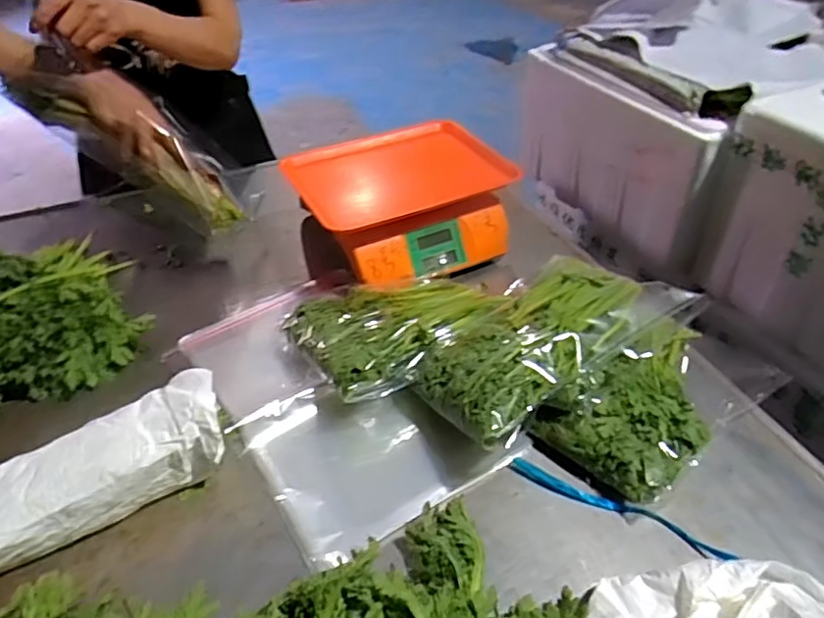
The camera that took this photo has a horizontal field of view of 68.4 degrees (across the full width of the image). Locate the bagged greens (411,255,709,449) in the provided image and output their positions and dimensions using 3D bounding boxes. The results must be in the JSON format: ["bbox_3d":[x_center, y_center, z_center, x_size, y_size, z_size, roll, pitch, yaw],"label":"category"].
[{"bbox_3d":[0.149,0.018,0.677,0.328,0.059,0.201,-30,48,-28],"label":"bagged greens"}]

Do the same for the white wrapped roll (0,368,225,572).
[{"bbox_3d":[-0.332,0.169,0.552,0.330,0.088,0.093,-22,44,-21],"label":"white wrapped roll"}]

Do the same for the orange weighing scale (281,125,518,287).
[{"bbox_3d":[-0.015,-0.153,0.885,0.281,0.121,0.254,-21,44,-20],"label":"orange weighing scale"}]

